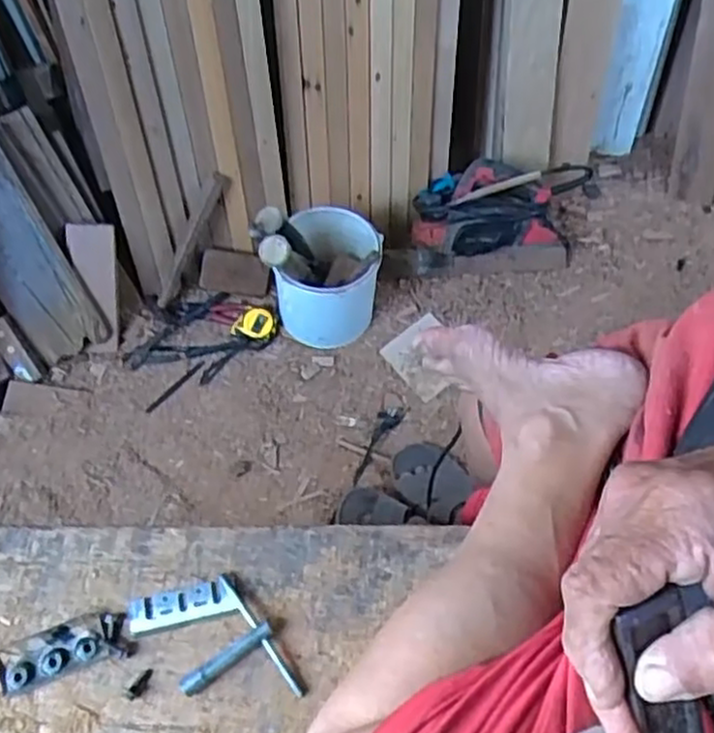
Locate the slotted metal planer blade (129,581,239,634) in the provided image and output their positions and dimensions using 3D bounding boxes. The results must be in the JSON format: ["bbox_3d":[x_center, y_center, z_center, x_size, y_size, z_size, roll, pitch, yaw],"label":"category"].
[{"bbox_3d":[-0.134,0.183,0.582,0.080,0.007,0.027,-11,61,-6],"label":"slotted metal planer blade"}]

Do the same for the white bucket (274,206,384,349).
[{"bbox_3d":[-0.046,-0.150,1.335,0.162,0.213,0.157,0,61,0],"label":"white bucket"}]

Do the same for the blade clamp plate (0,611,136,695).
[{"bbox_3d":[-0.220,0.212,0.569,0.096,0.010,0.034,-14,61,-8],"label":"blade clamp plate"}]

